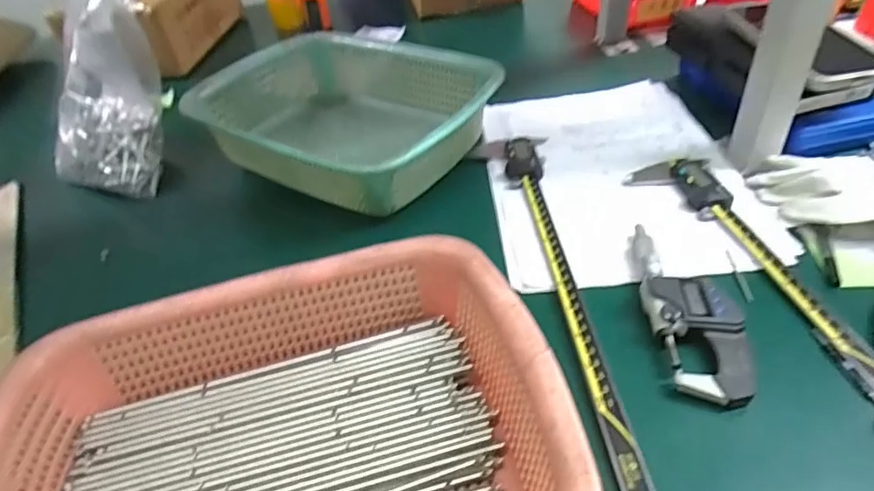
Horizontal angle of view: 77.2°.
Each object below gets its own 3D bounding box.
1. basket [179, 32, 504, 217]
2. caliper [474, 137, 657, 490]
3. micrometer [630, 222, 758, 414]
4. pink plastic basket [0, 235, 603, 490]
[{"bbox_3d":[-0.093,-0.141,0.580,0.276,0.075,0.220,21,48,28],"label":"basket"},{"bbox_3d":[0.087,0.016,0.424,0.060,0.016,0.377,-6,41,0],"label":"caliper"},{"bbox_3d":[0.173,0.038,0.375,0.060,0.019,0.147,3,42,11],"label":"micrometer"},{"bbox_3d":[-0.082,0.110,0.293,0.286,0.074,0.218,-14,42,-8],"label":"pink plastic basket"}]

